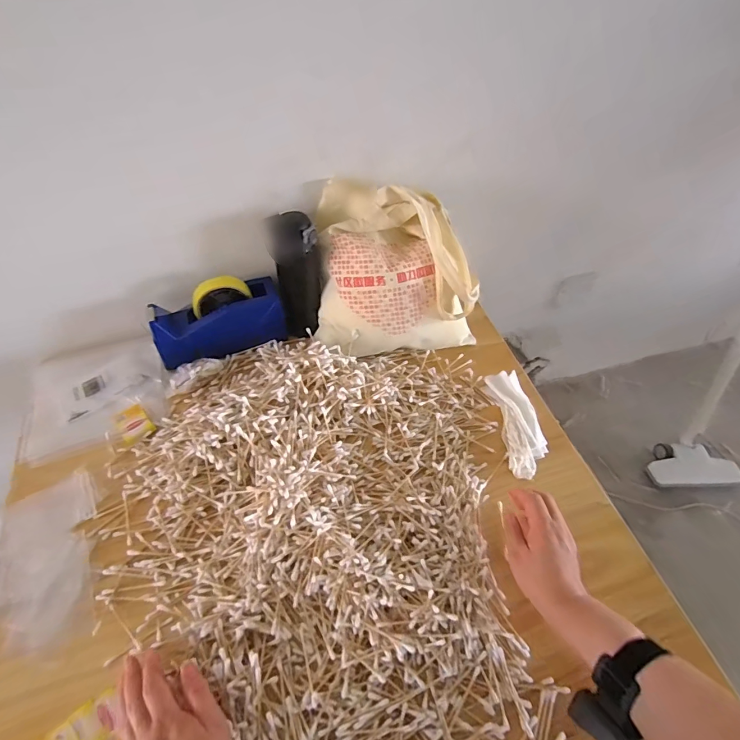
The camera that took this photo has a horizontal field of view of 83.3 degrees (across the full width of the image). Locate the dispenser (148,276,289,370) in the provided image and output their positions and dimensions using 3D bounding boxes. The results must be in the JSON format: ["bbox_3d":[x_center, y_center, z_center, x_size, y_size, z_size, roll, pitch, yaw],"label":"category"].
[{"bbox_3d":[-0.241,-0.078,0.668,0.201,0.111,0.075,-15,54,-12],"label":"dispenser"}]

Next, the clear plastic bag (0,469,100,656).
[{"bbox_3d":[-0.401,0.226,0.507,0.119,0.009,0.202,-16,55,-14],"label":"clear plastic bag"}]

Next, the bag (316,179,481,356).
[{"bbox_3d":[0.042,-0.149,0.663,0.255,0.225,0.146,-8,53,-7],"label":"bag"}]

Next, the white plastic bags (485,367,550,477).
[{"bbox_3d":[0.224,0.075,0.631,0.061,0.029,0.176,-3,52,-5],"label":"white plastic bags"}]

